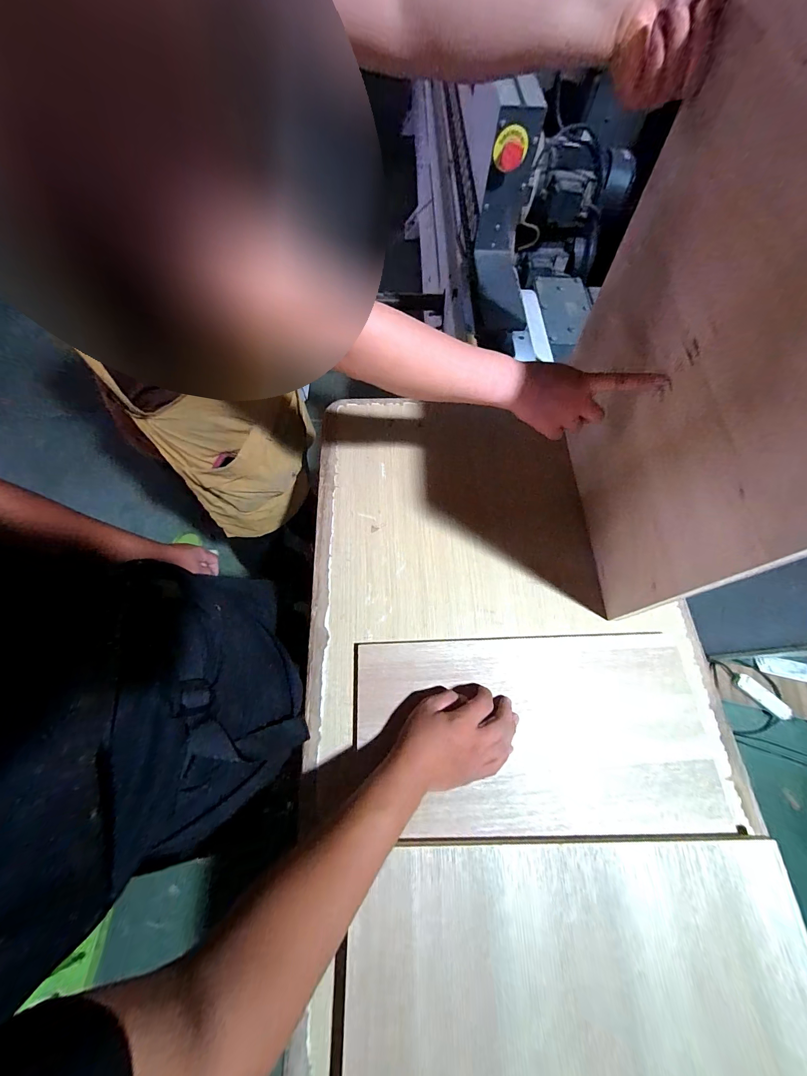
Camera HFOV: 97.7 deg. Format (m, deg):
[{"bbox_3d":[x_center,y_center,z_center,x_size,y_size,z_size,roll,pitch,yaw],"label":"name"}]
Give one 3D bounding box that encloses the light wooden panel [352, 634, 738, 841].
[{"bbox_3d":[0.168,0.253,0.468,0.463,0.015,0.229,-1,64,-2],"label":"light wooden panel"}]

